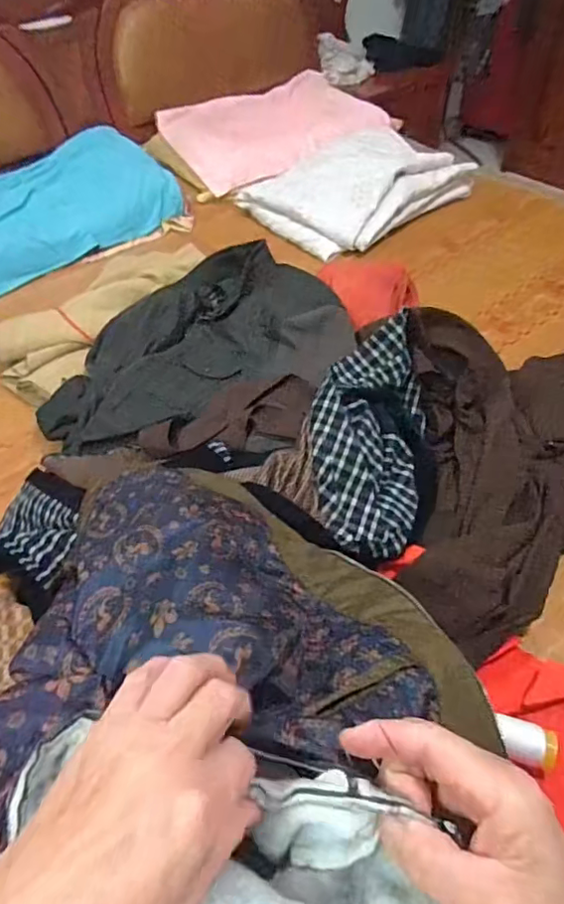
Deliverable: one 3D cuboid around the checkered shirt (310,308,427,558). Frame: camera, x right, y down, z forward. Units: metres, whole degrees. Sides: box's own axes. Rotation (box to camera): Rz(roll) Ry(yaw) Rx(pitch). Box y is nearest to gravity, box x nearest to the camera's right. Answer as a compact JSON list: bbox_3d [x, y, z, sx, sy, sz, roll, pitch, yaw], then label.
[{"bbox_3d":[0.120,-0.022,0.758,0.147,0.123,0.319,8,50,10],"label":"checkered shirt"}]

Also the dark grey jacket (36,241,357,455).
[{"bbox_3d":[-0.163,-0.183,0.953,0.499,0.137,0.395,-13,49,-8],"label":"dark grey jacket"}]

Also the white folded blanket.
[{"bbox_3d":[0.198,-0.697,1.423,0.476,0.158,0.379,-34,55,-24],"label":"white folded blanket"}]

